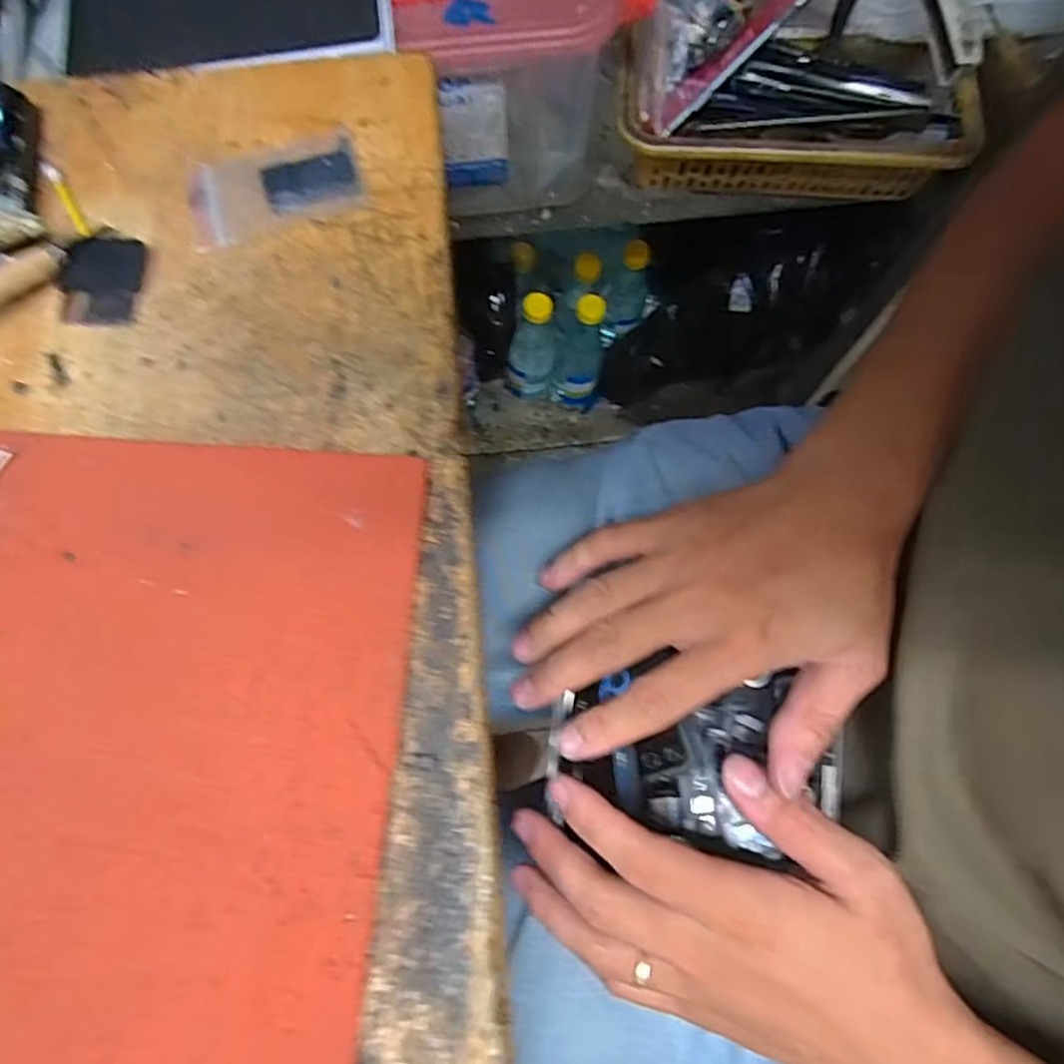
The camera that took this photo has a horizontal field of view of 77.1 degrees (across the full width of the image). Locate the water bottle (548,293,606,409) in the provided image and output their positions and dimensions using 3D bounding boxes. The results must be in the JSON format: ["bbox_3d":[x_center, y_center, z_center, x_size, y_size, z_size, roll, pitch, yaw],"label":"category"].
[{"bbox_3d":[0.061,-0.238,0.858,0.061,0.192,0.073,7,73,1],"label":"water bottle"}]

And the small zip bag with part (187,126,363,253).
[{"bbox_3d":[-0.121,-0.163,0.313,0.080,0.007,0.047,-18,74,-6],"label":"small zip bag with part"}]

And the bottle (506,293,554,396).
[{"bbox_3d":[-0.002,-0.241,0.861,0.063,0.184,0.058,2,73,0],"label":"bottle"}]

